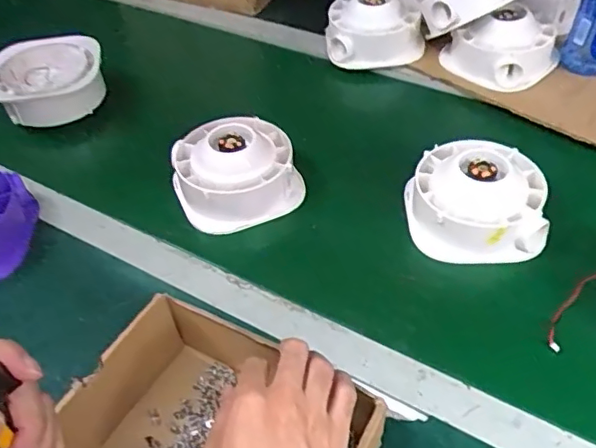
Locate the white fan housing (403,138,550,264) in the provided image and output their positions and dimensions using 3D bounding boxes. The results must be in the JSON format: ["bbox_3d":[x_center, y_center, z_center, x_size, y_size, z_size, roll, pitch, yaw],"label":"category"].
[{"bbox_3d":[0.177,-0.029,0.583,0.128,0.061,0.122,-2,47,4],"label":"white fan housing"}]

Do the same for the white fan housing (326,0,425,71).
[{"bbox_3d":[0.102,-0.272,0.786,0.130,0.067,0.105,1,47,6],"label":"white fan housing"}]

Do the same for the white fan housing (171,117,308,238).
[{"bbox_3d":[-0.070,-0.061,0.638,0.131,0.062,0.120,-3,48,4],"label":"white fan housing"}]

